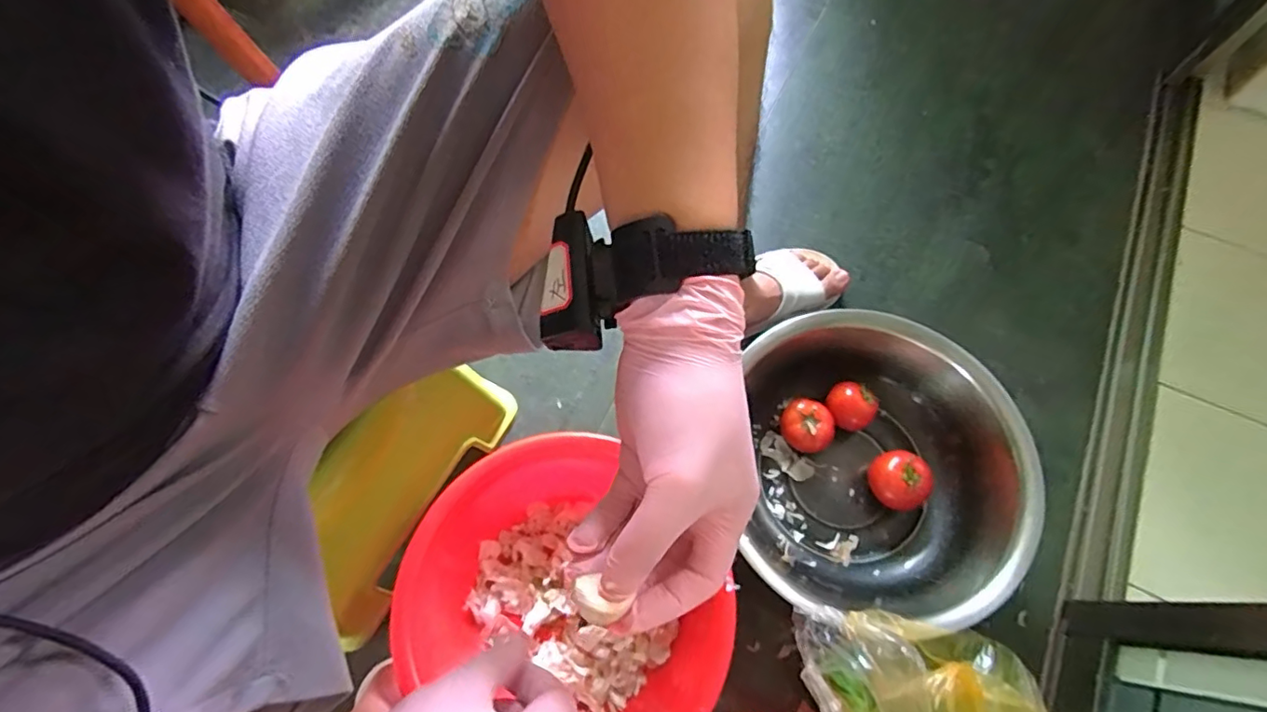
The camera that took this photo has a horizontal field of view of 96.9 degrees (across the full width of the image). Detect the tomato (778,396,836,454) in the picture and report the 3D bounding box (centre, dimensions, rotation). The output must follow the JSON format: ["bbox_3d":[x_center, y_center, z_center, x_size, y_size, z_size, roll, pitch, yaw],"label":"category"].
[{"bbox_3d":[0.228,0.093,0.744,0.069,0.051,0.060,29,70,9],"label":"tomato"}]

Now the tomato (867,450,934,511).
[{"bbox_3d":[0.332,0.158,0.711,0.063,0.071,0.070,-13,68,-4],"label":"tomato"}]

